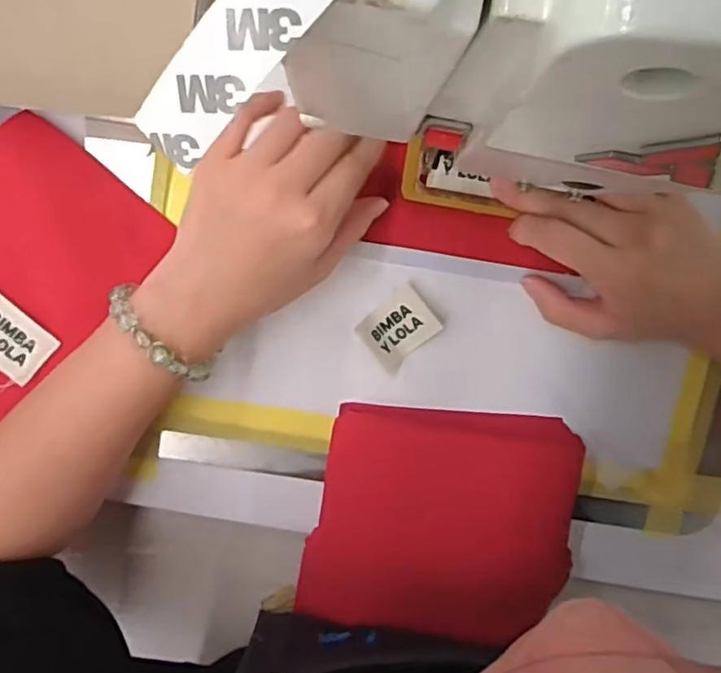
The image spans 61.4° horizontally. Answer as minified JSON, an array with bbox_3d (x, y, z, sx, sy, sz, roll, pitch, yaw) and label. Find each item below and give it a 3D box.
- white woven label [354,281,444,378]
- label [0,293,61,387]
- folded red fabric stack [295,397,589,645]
[{"bbox_3d":[0.023,-0.004,0.360,0.043,0.012,0.036,-40,95,10],"label":"white woven label"},{"bbox_3d":[-0.203,0.000,0.349,0.049,0.004,0.034,43,87,-11],"label":"label"},{"bbox_3d":[0.051,0.117,0.375,0.162,0.024,0.139,5,97,-5],"label":"folded red fabric stack"}]

